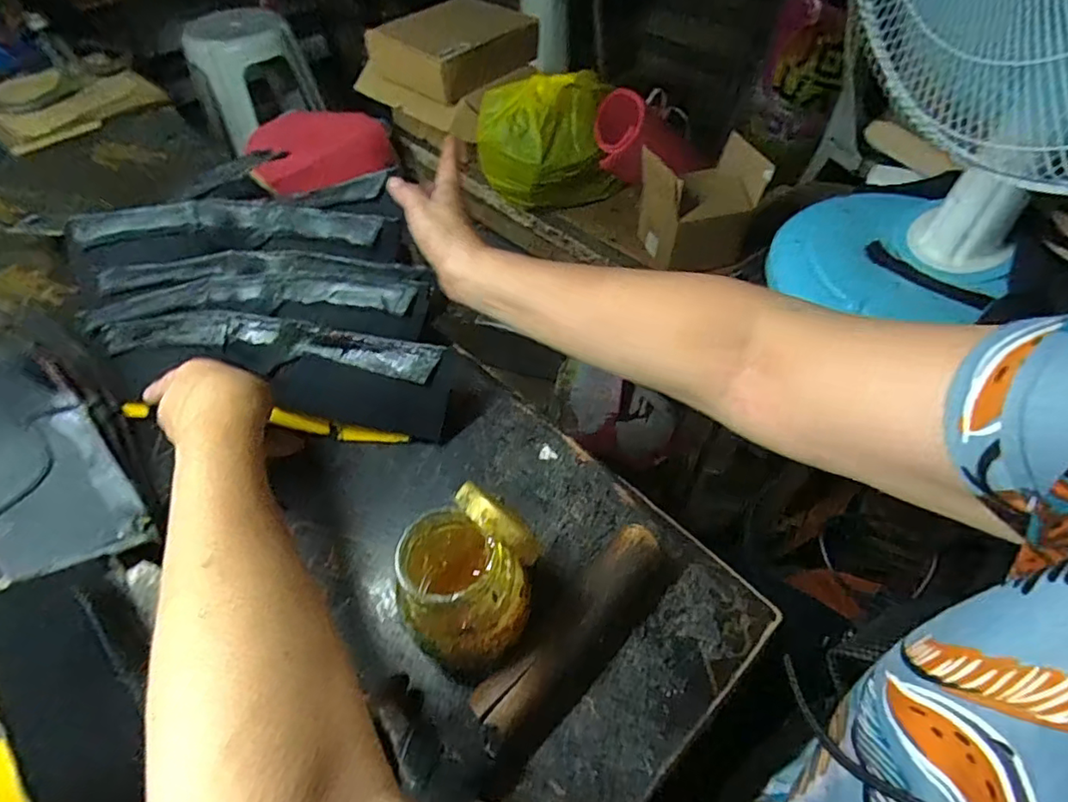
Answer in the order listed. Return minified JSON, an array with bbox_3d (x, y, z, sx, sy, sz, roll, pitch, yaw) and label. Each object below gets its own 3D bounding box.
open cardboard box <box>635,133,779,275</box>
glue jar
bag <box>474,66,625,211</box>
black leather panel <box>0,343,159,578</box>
[{"bbox_3d":[0.268,-0.315,0.903,0.179,0.161,0.136,-4,50,0],"label":"open cardboard box"},{"bbox_3d":[-0.037,0.101,0.303,0.067,0.088,0.073,-24,53,-16],"label":"glue jar"},{"bbox_3d":[0.030,-0.450,0.990,0.249,0.190,0.152,-7,51,-2],"label":"bag"},{"bbox_3d":[-0.336,0.040,0.370,0.083,0.018,0.194,-36,73,-27],"label":"black leather panel"}]

